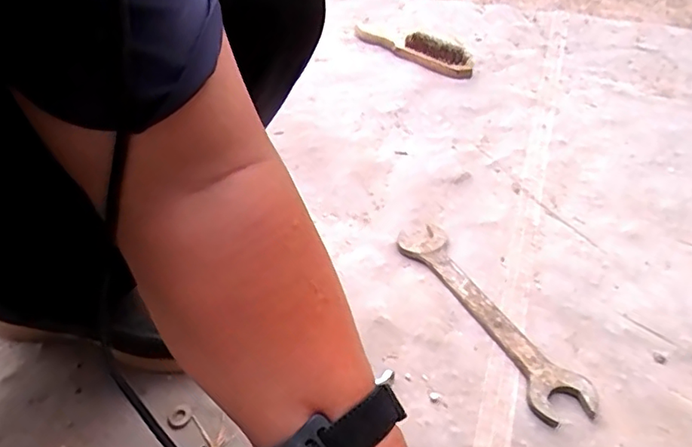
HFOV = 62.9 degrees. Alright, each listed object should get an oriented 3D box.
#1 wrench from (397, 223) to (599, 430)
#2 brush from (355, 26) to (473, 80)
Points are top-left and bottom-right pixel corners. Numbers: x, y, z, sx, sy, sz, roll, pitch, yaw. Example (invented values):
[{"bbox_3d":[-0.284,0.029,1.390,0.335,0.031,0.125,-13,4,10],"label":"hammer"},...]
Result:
[{"bbox_3d":[0.143,0.087,0.597,0.057,0.009,0.279,-21,47,-19],"label":"wrench"},{"bbox_3d":[0.120,-0.325,1.032,0.070,0.041,0.275,-32,52,-28],"label":"brush"}]

